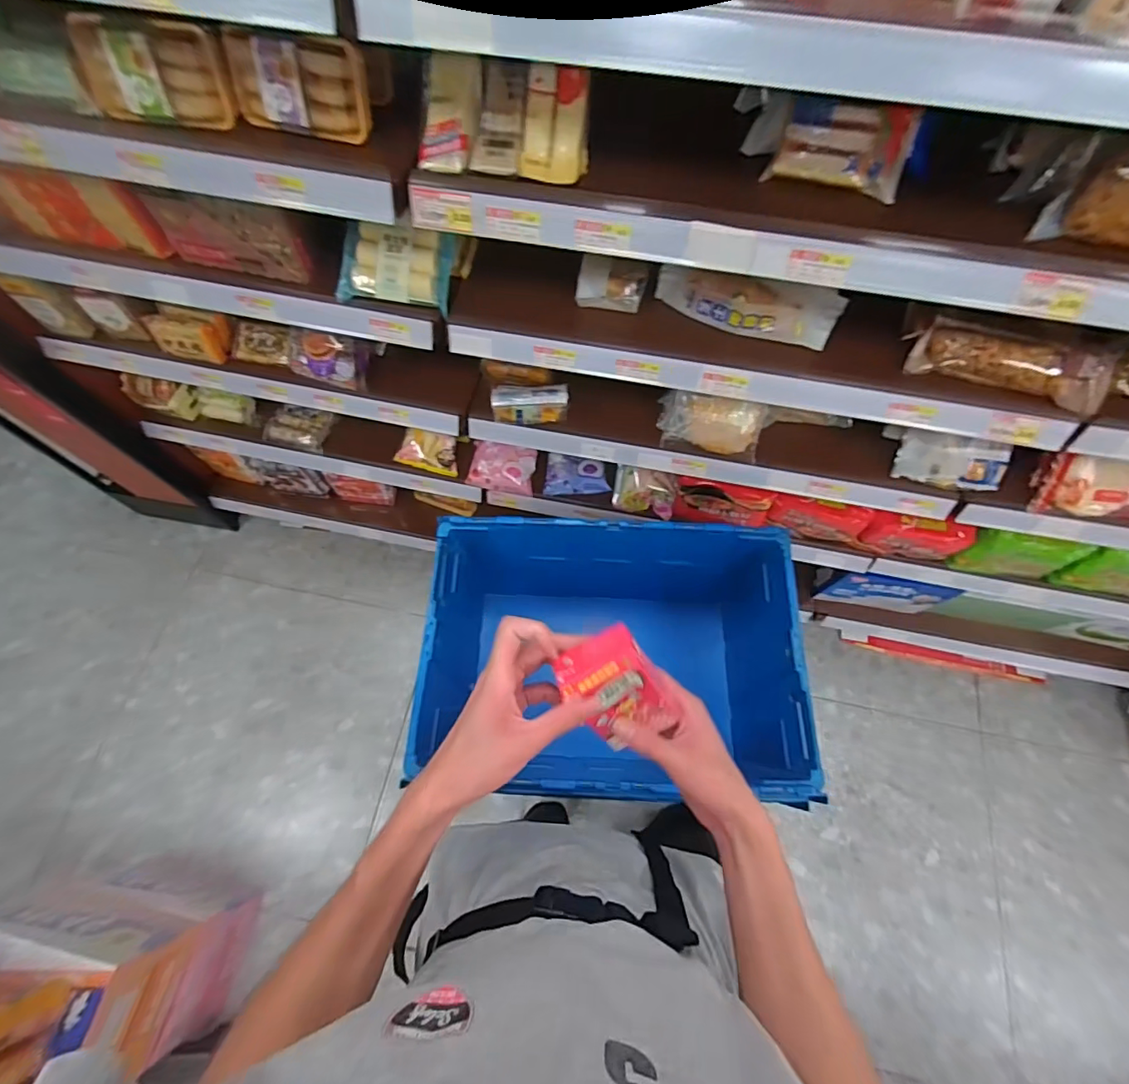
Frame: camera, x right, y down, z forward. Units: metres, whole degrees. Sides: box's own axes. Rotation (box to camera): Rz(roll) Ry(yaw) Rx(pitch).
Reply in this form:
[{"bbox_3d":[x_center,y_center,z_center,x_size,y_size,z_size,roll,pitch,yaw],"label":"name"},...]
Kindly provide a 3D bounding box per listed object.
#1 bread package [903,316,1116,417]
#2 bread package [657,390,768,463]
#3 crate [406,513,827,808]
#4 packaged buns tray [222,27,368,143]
[{"bbox_3d":[0.600,-0.239,0.693,0.240,0.065,0.059,20,69,9],"label":"bread package"},{"bbox_3d":[0.256,-0.209,0.898,0.177,0.090,0.079,17,69,7],"label":"bread package"},{"bbox_3d":[0.075,0.213,0.923,0.582,0.325,0.416,3,67,2],"label":"crate"},{"bbox_3d":[-0.299,-0.510,0.584,0.157,0.082,0.038,8,50,-6],"label":"packaged buns tray"}]

